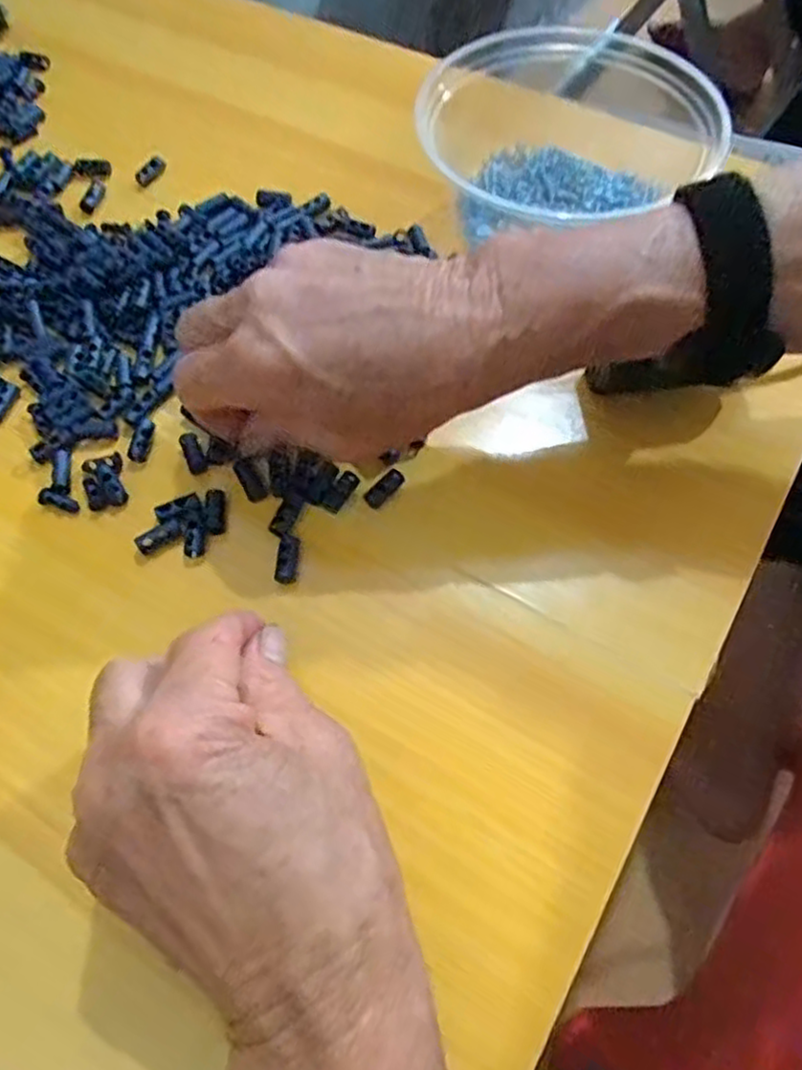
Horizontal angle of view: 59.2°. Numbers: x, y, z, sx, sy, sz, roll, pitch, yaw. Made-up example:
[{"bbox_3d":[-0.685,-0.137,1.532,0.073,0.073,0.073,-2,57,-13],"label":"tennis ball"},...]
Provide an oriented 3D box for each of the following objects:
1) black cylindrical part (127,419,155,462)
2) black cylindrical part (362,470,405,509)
[{"bbox_3d":[-0.113,-0.041,0.308,0.008,0.006,0.019,6,63,5],"label":"black cylindrical part"},{"bbox_3d":[-0.007,-0.020,0.295,0.008,0.005,0.019,41,71,20],"label":"black cylindrical part"}]

